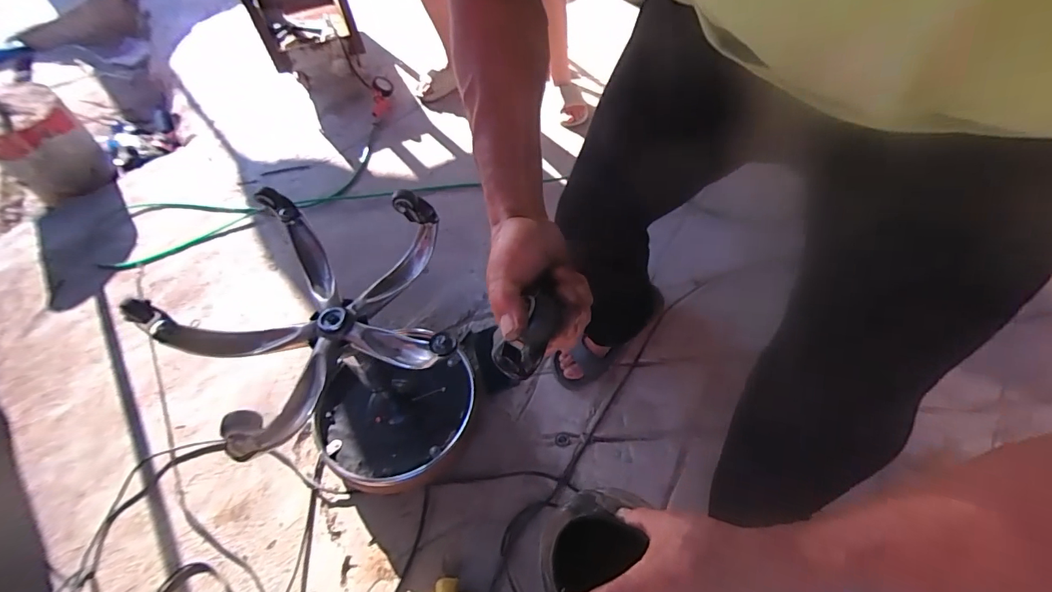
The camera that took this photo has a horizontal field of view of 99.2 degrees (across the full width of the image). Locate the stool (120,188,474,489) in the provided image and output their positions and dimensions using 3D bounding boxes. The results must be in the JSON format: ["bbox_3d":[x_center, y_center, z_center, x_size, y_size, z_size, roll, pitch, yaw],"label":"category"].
[{"bbox_3d":[-0.294,0.099,0.779,0.407,0.428,0.380,0,52,0],"label":"stool"}]

